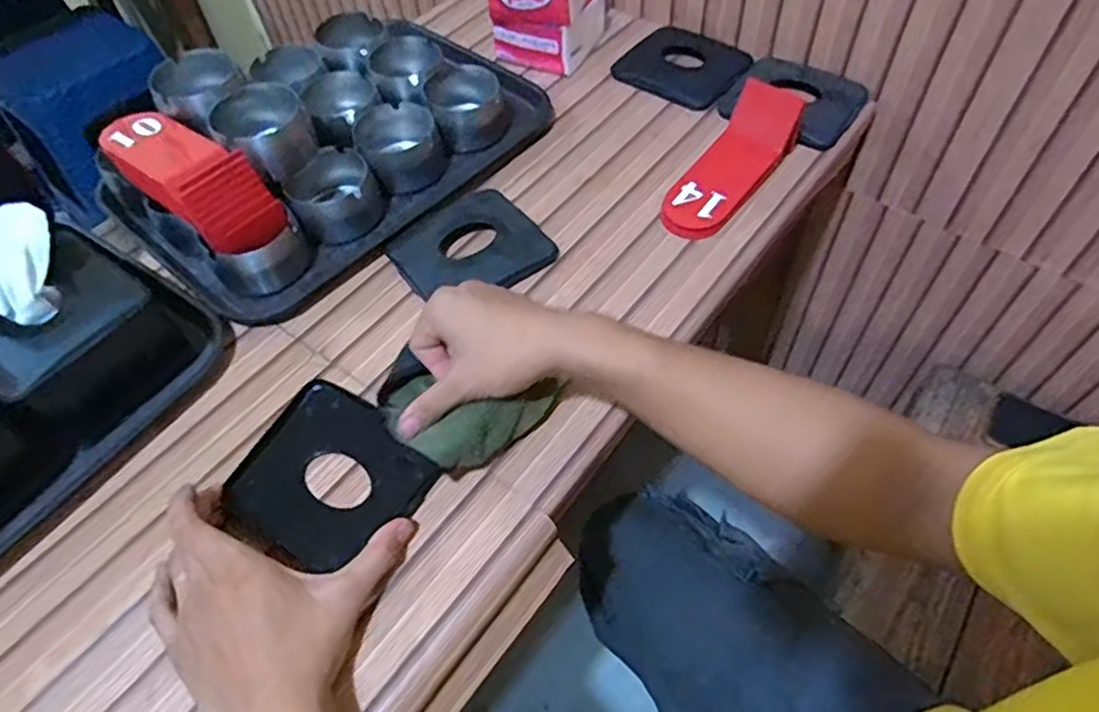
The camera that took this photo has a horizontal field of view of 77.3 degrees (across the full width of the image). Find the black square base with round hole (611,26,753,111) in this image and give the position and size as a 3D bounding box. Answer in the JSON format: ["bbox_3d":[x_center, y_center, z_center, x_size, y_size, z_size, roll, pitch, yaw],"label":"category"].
[{"bbox_3d":[0.151,-0.325,0.768,0.132,0.016,0.112,35,63,24],"label":"black square base with round hole"}]

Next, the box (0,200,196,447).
[{"bbox_3d":[-0.362,-0.024,0.514,0.116,0.140,0.125,30,61,21],"label":"box"}]

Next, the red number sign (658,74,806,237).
[{"bbox_3d":[0.172,-0.183,0.657,0.062,0.041,0.181,33,76,23],"label":"red number sign"}]

